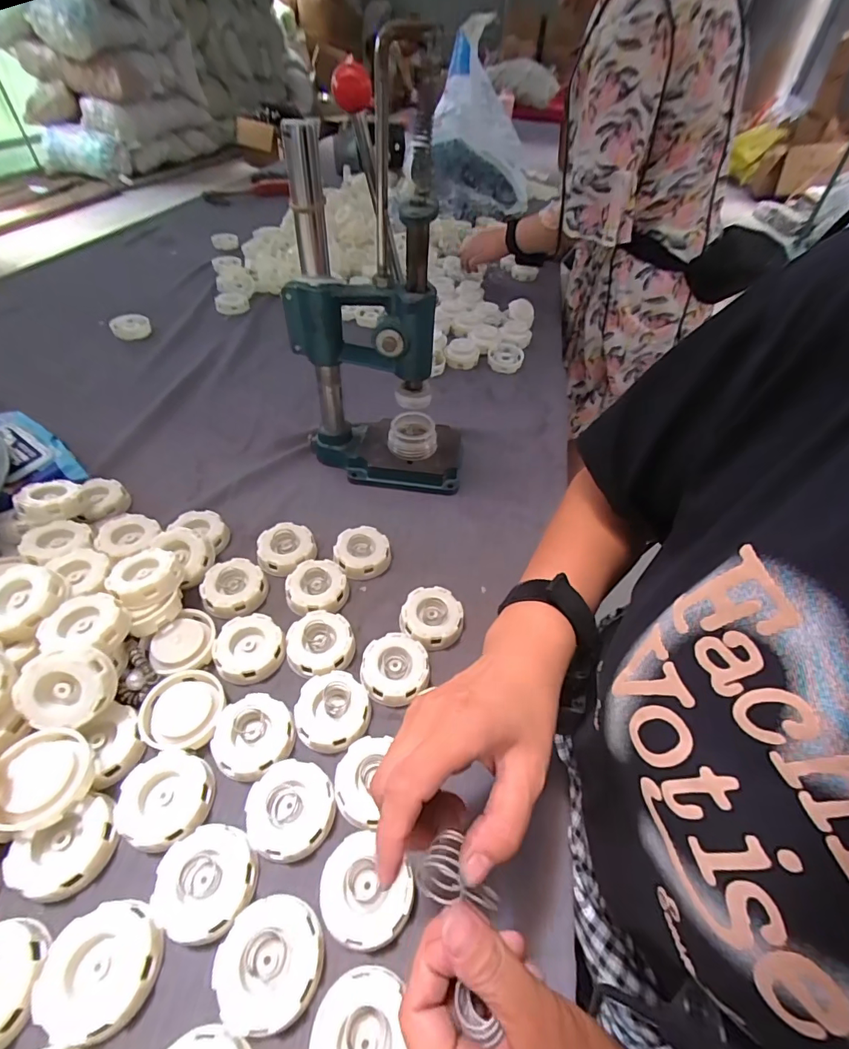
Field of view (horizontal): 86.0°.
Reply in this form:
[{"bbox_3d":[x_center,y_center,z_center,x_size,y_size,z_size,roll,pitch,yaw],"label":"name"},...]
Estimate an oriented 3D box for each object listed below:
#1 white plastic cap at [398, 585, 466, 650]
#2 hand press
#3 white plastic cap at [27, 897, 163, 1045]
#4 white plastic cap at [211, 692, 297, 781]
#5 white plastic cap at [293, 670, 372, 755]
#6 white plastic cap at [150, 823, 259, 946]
[{"bbox_3d":[0.007,0.093,0.457,0.059,0.023,0.058,3,47,-3],"label":"white plastic cap"},{"bbox_3d":[-0.046,-0.219,0.500,0.195,0.380,0.115,6,47,1],"label":"hand press"},{"bbox_3d":[-0.197,0.271,0.280,0.062,0.017,0.060,3,47,-3],"label":"white plastic cap"},{"bbox_3d":[-0.137,0.171,0.368,0.060,0.019,0.060,3,47,-3],"label":"white plastic cap"},{"bbox_3d":[-0.078,0.160,0.390,0.060,0.020,0.061,3,47,-3],"label":"white plastic cap"},{"bbox_3d":[-0.147,0.240,0.307,0.061,0.017,0.061,3,47,-3],"label":"white plastic cap"}]

